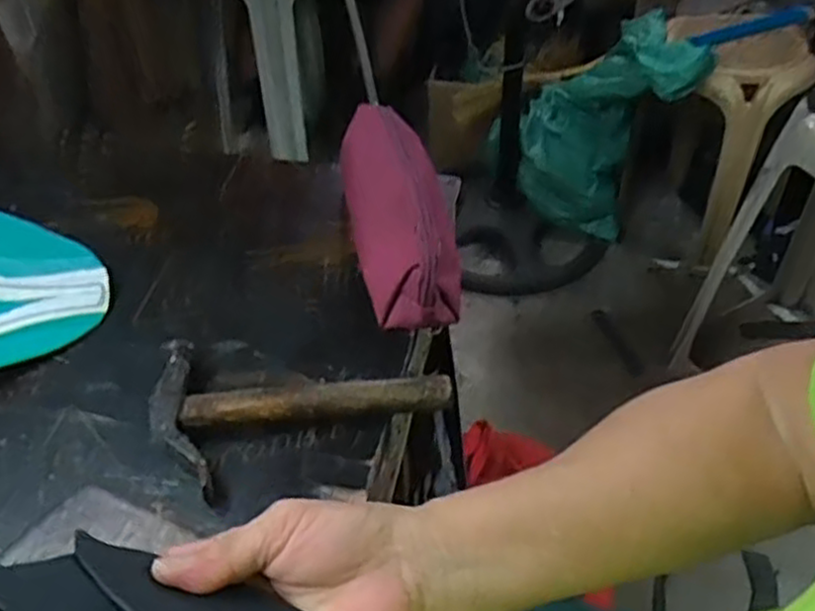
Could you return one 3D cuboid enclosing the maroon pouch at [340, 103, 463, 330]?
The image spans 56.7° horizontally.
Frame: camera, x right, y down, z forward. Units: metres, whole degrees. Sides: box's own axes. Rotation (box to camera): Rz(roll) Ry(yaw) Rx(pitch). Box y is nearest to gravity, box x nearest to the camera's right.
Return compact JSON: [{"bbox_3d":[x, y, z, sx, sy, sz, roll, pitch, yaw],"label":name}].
[{"bbox_3d":[-0.010,-0.080,0.584,0.069,0.063,0.217,-8,44,-6],"label":"maroon pouch"}]

